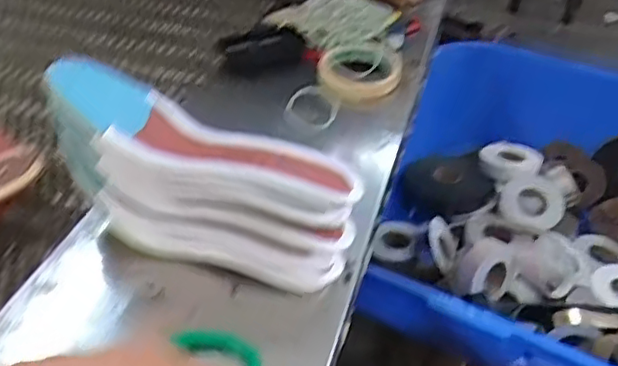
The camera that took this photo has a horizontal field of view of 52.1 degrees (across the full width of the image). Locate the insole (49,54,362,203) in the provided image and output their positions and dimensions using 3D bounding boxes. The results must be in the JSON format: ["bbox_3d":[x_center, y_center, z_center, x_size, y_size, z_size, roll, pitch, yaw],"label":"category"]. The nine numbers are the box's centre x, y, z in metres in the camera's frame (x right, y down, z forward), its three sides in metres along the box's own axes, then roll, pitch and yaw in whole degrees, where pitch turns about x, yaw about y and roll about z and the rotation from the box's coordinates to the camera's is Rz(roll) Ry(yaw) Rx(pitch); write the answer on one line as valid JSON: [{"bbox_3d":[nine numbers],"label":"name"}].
[{"bbox_3d":[-0.077,-0.027,0.450,0.229,0.025,0.069,21,40,1],"label":"insole"}]

